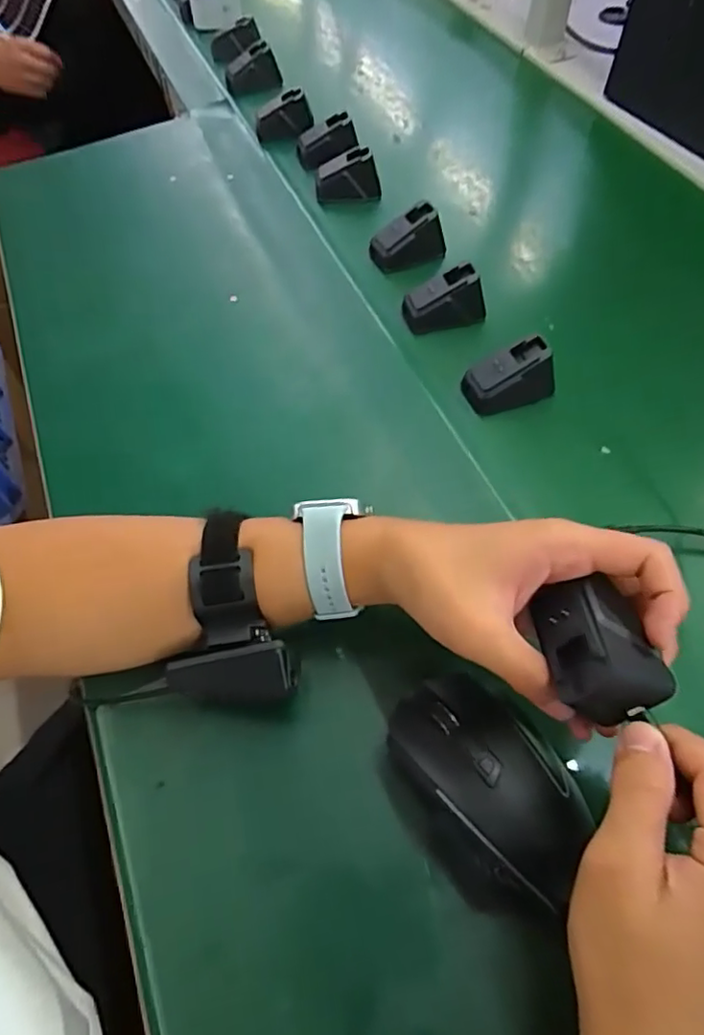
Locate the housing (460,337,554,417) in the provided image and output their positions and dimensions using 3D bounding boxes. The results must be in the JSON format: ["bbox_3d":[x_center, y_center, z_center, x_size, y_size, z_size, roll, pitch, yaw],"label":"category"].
[{"bbox_3d":[0.121,-0.109,0.464,0.067,0.042,0.033,-9,58,-4],"label":"housing"}]

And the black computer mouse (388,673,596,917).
[{"bbox_3d":[0.064,0.139,0.305,0.069,0.046,0.114,-29,62,-15],"label":"black computer mouse"}]

